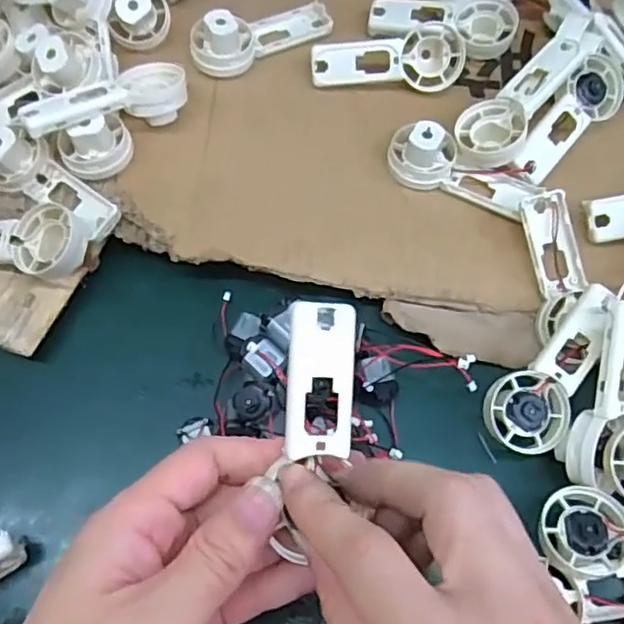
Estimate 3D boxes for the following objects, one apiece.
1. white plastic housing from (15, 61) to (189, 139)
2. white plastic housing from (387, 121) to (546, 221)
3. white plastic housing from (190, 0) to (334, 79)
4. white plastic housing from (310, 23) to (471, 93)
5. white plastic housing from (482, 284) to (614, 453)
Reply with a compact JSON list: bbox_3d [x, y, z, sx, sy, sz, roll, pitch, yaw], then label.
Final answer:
[{"bbox_3d":[-0.115,-0.116,0.363,0.092,0.036,0.037,-32,71,-14],"label":"white plastic housing"},{"bbox_3d":[0.087,-0.083,0.364,0.087,0.025,0.033,26,68,10],"label":"white plastic housing"},{"bbox_3d":[-0.031,-0.177,0.398,0.092,0.032,0.033,-25,69,-11],"label":"white plastic housing"},{"bbox_3d":[0.046,-0.159,0.396,0.092,0.038,0.022,-2,22,-6],"label":"white plastic housing"},{"bbox_3d":[0.122,0.028,0.320,0.039,0.017,0.091,34,90,13],"label":"white plastic housing"}]

